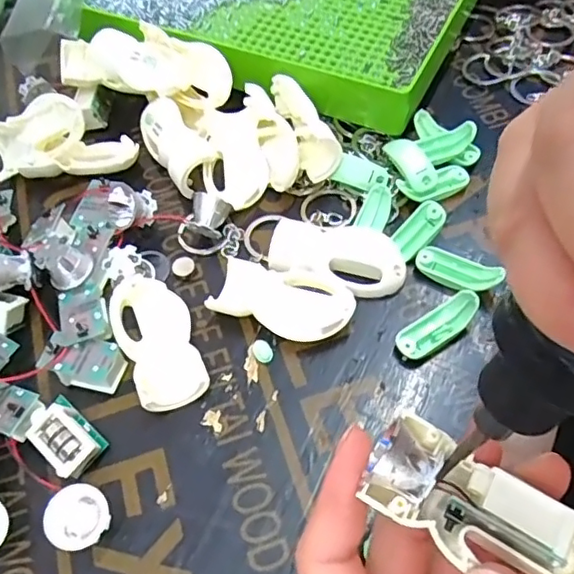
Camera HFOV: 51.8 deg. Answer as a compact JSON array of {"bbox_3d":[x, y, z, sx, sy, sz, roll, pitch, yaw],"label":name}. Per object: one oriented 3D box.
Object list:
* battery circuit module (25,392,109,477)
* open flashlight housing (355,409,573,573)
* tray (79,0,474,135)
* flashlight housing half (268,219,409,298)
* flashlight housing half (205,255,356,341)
[{"bbox_3d":[-0.093,0.063,0.249,0.034,0.014,0.021,37,67,24],"label":"battery circuit module"},{"bbox_3d":[0.055,0.062,0.164,0.065,0.012,0.028,30,64,16],"label":"open flashlight housing"},{"bbox_3d":[-0.015,-0.194,0.379,0.244,0.033,0.158,24,63,12],"label":"tray"},{"bbox_3d":[0.024,-0.017,0.290,0.067,0.009,0.035,13,60,13],"label":"flashlight housing half"},{"bbox_3d":[-0.001,0.006,0.279,0.063,0.011,0.034,17,61,15],"label":"flashlight housing half"}]

